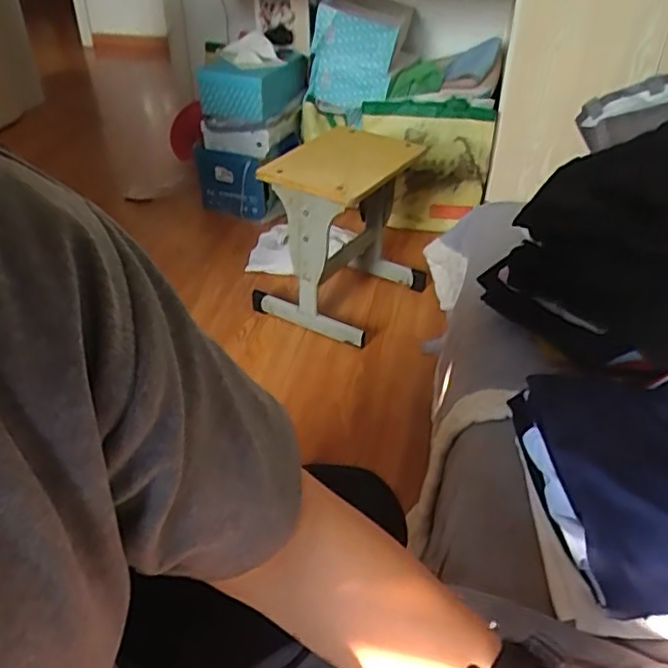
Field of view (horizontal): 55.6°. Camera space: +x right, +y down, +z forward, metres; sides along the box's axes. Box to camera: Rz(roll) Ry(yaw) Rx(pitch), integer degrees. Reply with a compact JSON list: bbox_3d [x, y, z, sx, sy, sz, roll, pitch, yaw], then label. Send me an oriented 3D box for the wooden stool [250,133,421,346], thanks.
[{"bbox_3d":[0.029,-0.235,1.487,0.321,0.382,0.385,27,44,31],"label":"wooden stool"}]

